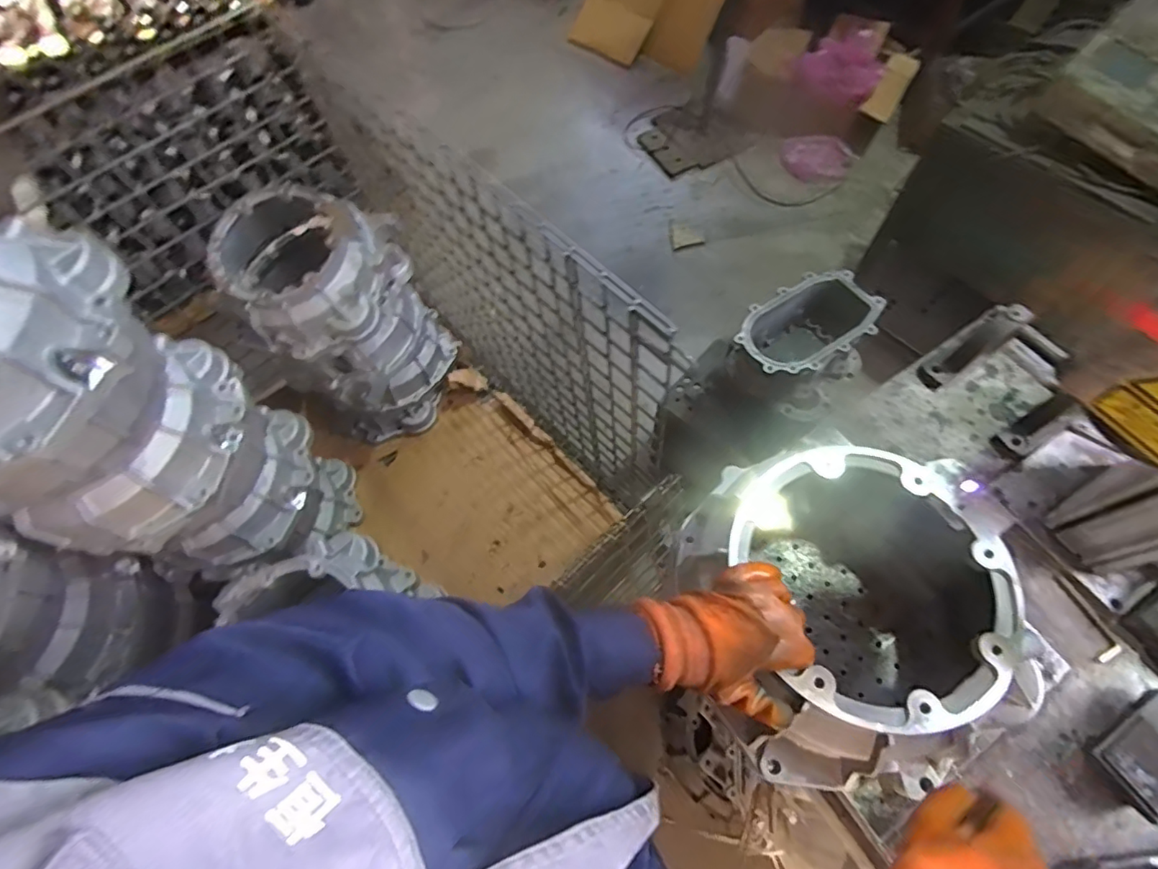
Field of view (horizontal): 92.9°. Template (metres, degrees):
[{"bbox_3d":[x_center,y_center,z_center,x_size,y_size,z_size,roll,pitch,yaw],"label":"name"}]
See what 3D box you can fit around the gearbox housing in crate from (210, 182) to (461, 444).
[{"bbox_3d":[-0.507,-0.260,1.229,0.348,0.512,0.340,-36,67,-13],"label":"gearbox housing in crate"}]

